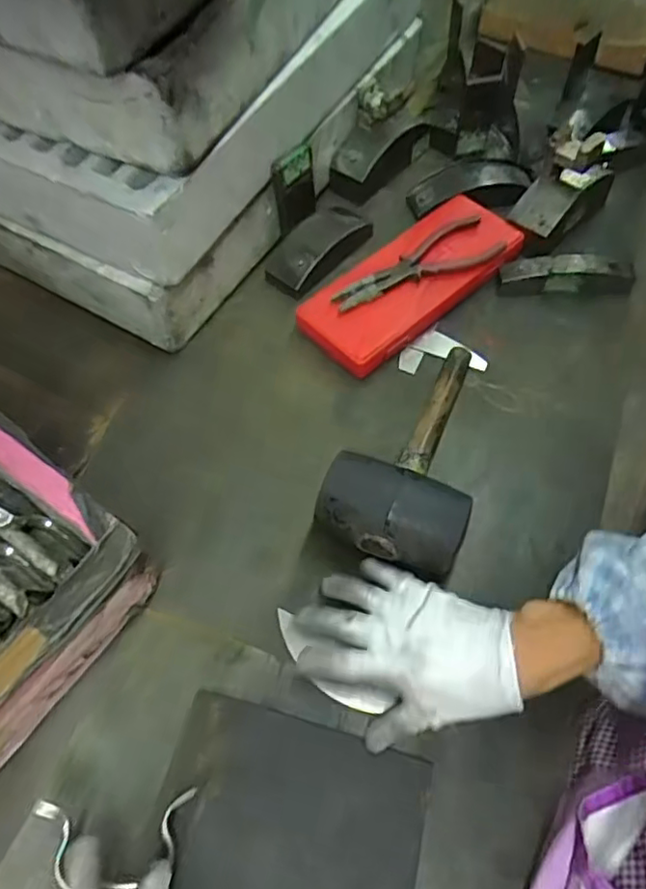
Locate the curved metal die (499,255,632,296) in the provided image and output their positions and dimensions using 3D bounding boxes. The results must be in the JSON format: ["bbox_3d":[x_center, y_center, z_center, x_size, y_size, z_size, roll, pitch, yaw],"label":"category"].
[{"bbox_3d":[0.257,-0.179,0.655,0.139,0.039,0.033,1,60,3],"label":"curved metal die"}]

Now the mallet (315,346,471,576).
[{"bbox_3d":[0.086,-0.008,0.543,0.112,0.068,0.239,17,61,13],"label":"mallet"}]

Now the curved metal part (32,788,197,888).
[{"bbox_3d":[-0.136,0.251,0.400,0.097,0.026,0.057,5,58,-1],"label":"curved metal part"}]

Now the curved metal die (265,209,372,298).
[{"bbox_3d":[-0.005,-0.219,0.687,0.053,0.037,0.133,33,65,20],"label":"curved metal die"}]

